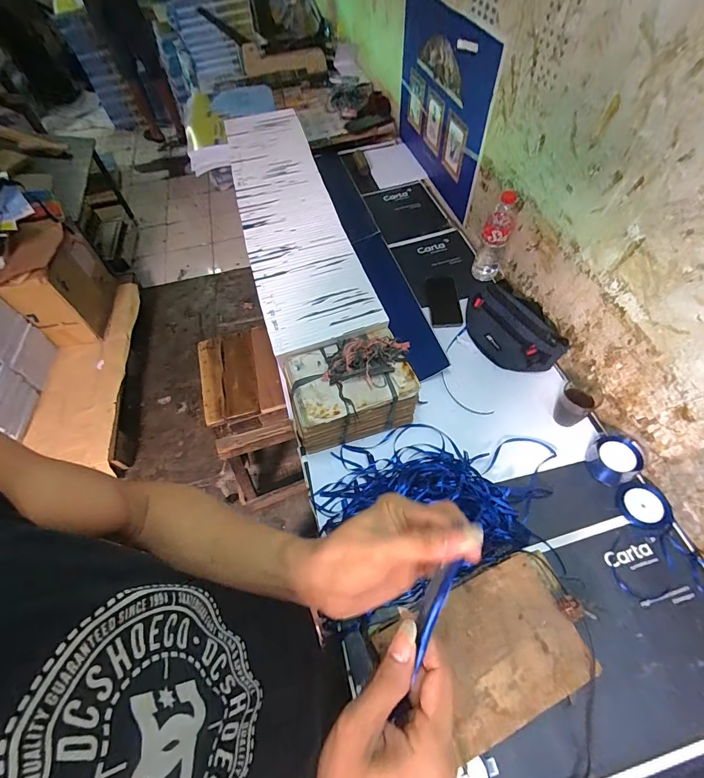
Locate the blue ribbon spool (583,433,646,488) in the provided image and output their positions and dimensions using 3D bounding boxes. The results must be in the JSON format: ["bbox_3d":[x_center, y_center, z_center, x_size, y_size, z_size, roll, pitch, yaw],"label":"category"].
[{"bbox_3d":[0.486,0.132,0.692,0.076,0.052,0.082,-2,59,3],"label":"blue ribbon spool"}]

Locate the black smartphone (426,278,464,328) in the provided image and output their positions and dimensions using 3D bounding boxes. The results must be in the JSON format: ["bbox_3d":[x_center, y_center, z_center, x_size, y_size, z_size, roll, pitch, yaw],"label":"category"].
[{"bbox_3d":[0.239,-0.234,0.969,0.077,0.007,0.197,-2,59,3],"label":"black smartphone"}]

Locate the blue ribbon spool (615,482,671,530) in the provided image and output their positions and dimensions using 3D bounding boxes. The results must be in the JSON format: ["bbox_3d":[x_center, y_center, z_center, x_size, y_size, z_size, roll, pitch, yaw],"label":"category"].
[{"bbox_3d":[0.517,0.206,0.661,0.077,0.016,0.079,-2,59,3],"label":"blue ribbon spool"}]

